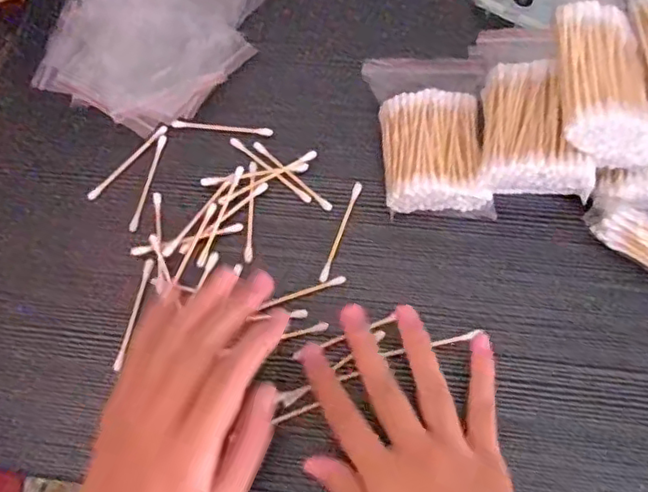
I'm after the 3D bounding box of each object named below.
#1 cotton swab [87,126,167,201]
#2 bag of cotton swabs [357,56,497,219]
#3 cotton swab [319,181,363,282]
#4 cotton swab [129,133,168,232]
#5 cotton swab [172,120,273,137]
[{"bbox_3d":[-0.132,-0.057,0.401,0.005,0.004,0.069,41,77,15],"label":"cotton swab"},{"bbox_3d":[0.067,-0.071,0.382,0.075,0.036,0.110,-2,70,2],"label":"bag of cotton swabs"},{"bbox_3d":[0.011,-0.009,0.378,0.005,0.005,0.069,19,73,9],"label":"cotton swab"},{"bbox_3d":[-0.117,-0.042,0.397,0.006,0.004,0.070,11,72,7],"label":"cotton swab"},{"bbox_3d":[-0.070,-0.081,0.408,0.068,0.007,0.007,5,71,4],"label":"cotton swab"}]

